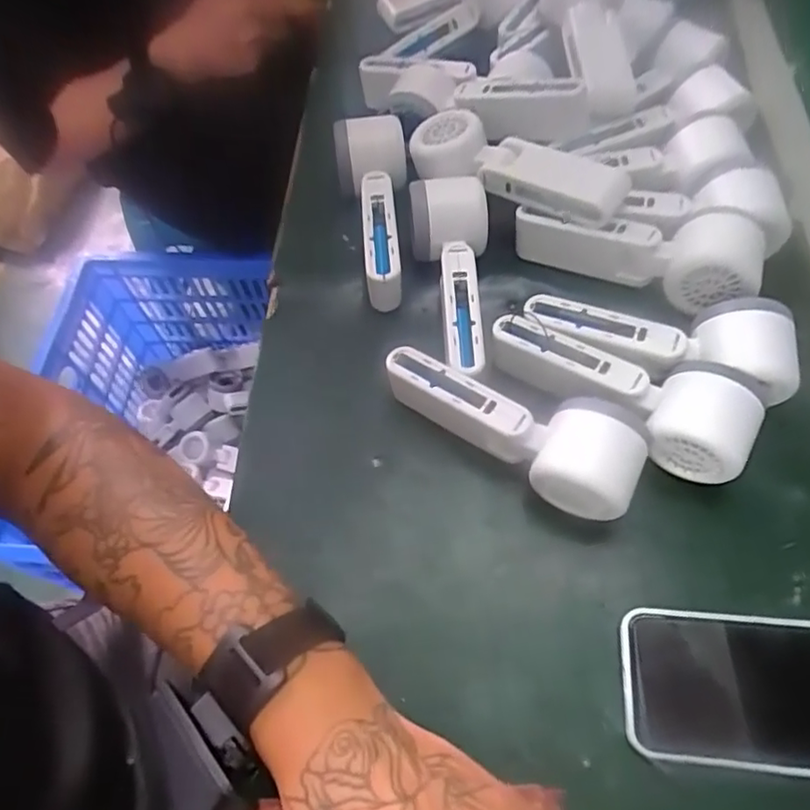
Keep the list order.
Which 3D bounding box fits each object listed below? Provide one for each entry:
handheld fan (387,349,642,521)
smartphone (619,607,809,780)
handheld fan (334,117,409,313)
[{"bbox_3d":[0.061,0.013,0.385,0.165,0.053,0.056,24,66,15],"label":"handheld fan"},{"bbox_3d":[0.190,0.149,0.327,0.146,0.011,0.075,3,62,5],"label":"smartphone"},{"bbox_3d":[-0.021,-0.149,0.478,0.055,0.049,0.159,-8,69,-9],"label":"handheld fan"}]

